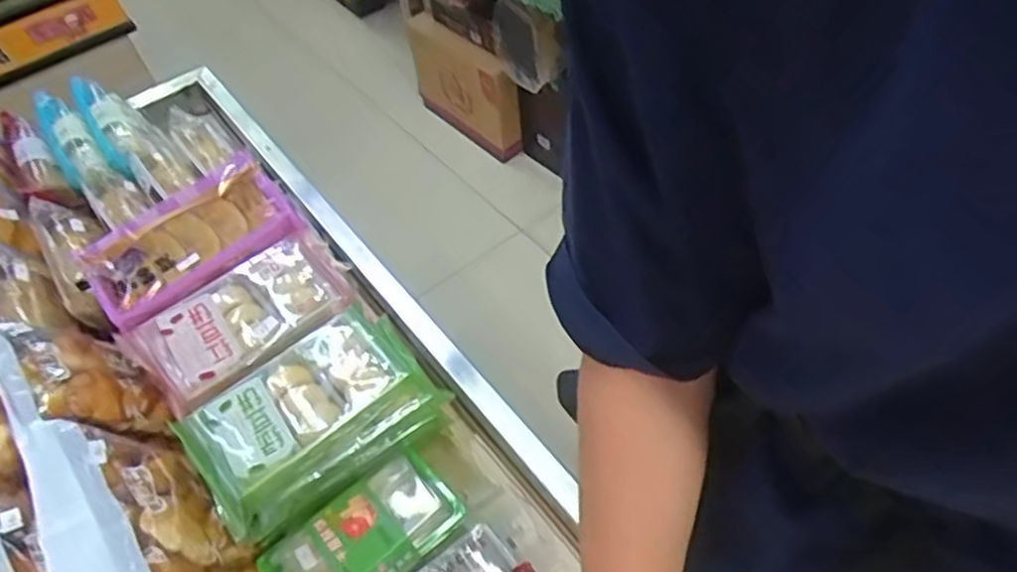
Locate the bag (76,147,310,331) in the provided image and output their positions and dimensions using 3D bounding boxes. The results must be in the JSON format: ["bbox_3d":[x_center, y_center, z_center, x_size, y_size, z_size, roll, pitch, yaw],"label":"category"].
[{"bbox_3d":[-0.297,-0.047,0.661,0.182,0.026,0.108,-35,56,-20],"label":"bag"}]

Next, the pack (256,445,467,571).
[{"bbox_3d":[-0.121,0.213,0.602,0.161,0.044,0.091,-34,56,-20],"label":"pack"}]

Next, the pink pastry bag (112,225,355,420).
[{"bbox_3d":[-0.230,0.022,0.627,0.192,0.035,0.104,-36,57,-21],"label":"pink pastry bag"}]

